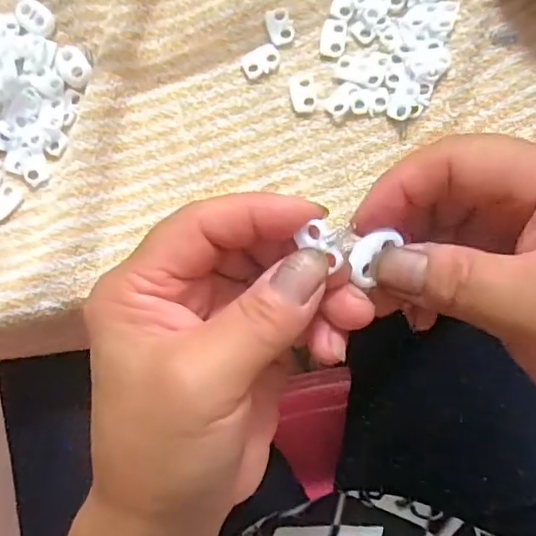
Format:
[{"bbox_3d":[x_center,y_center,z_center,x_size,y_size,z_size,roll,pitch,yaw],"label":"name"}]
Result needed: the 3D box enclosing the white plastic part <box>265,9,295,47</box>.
[{"bbox_3d":[0.006,-0.122,0.288,0.012,0.004,0.019,-18,82,1],"label":"white plastic part"}]

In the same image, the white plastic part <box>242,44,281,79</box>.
[{"bbox_3d":[-0.003,-0.104,0.287,0.019,0.004,0.014,-27,82,0],"label":"white plastic part"}]

